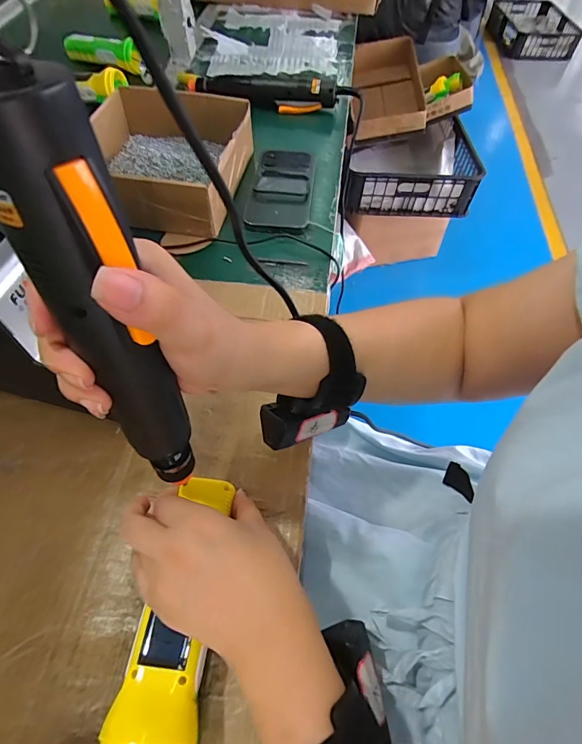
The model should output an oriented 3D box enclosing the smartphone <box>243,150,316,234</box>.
[{"bbox_3d":[-0.011,-0.239,0.543,0.077,0.016,0.157,5,58,2],"label":"smartphone"}]

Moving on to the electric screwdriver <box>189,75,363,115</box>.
[{"bbox_3d":[-0.032,-0.443,0.653,0.277,0.046,0.046,13,58,6],"label":"electric screwdriver"}]

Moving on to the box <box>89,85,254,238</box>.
[{"bbox_3d":[-0.164,-0.279,0.534,0.200,0.067,0.213,8,58,4],"label":"box"}]

